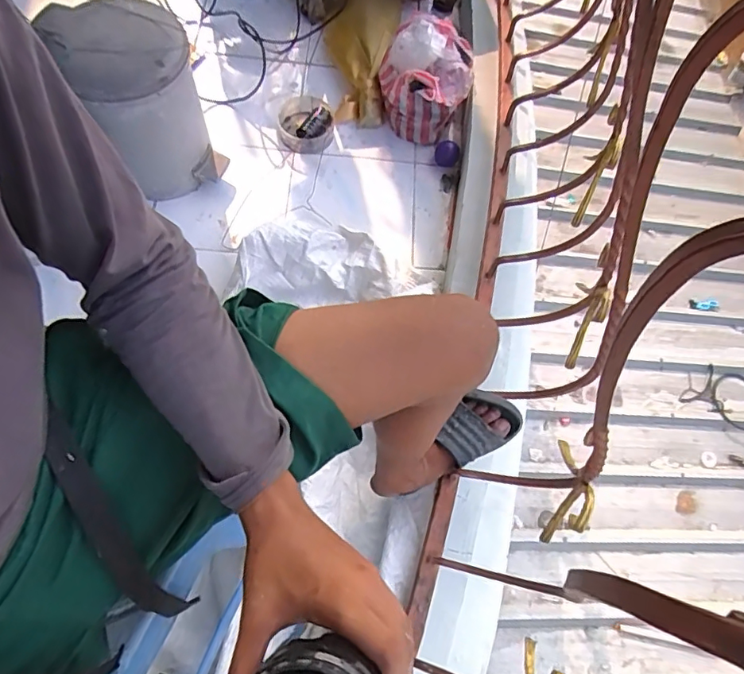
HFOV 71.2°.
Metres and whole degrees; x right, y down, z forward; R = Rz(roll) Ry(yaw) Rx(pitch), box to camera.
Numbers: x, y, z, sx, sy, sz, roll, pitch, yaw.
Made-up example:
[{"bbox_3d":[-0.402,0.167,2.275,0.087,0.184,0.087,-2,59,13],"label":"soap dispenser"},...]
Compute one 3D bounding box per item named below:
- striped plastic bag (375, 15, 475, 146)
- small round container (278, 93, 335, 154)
[{"bbox_3d":[0.125,-0.625,1.288,0.210,0.236,0.219,5,68,-1],"label":"striped plastic bag"},{"bbox_3d":[-0.166,-0.534,1.306,0.143,0.077,0.160,5,68,-1],"label":"small round container"}]

